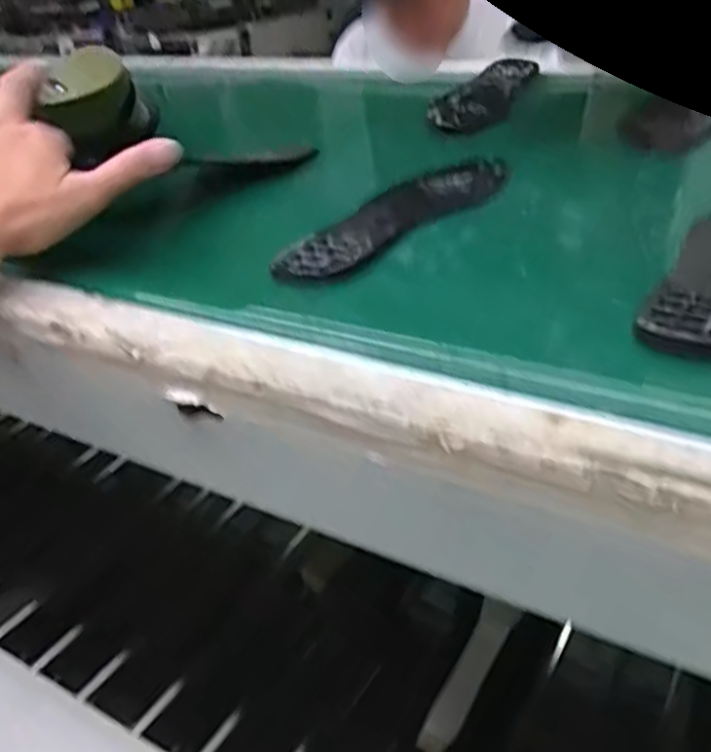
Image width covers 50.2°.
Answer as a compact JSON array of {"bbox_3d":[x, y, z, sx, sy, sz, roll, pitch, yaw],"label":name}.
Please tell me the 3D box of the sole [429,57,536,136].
[{"bbox_3d":[0.142,-0.315,0.843,0.077,0.024,0.277,9,34,21],"label":"sole"}]

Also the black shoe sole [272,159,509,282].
[{"bbox_3d":[0.038,-0.124,0.558,0.068,0.010,0.267,19,39,34],"label":"black shoe sole"}]

